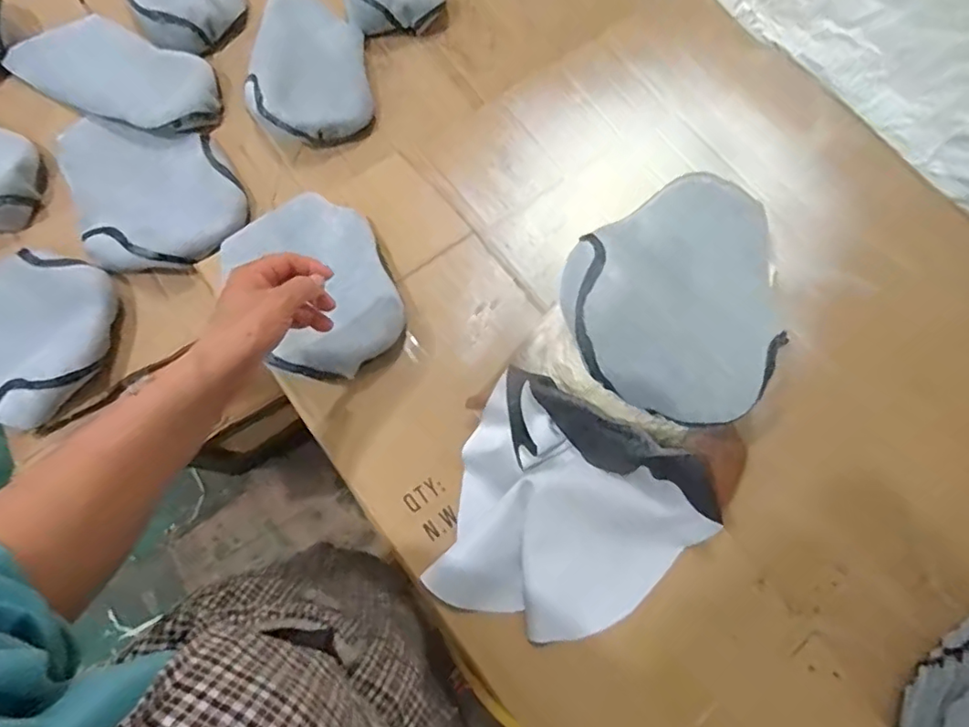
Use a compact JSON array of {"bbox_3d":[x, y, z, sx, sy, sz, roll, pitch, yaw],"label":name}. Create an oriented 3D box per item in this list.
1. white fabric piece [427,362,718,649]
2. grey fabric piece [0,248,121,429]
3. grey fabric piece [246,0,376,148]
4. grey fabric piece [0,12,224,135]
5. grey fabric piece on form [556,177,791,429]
[{"bbox_3d":[0.078,0.159,0.531,0.247,0.087,0.221,30,74,3],"label":"white fabric piece"},{"bbox_3d":[-0.574,-0.034,0.681,0.255,0.061,0.205,13,73,5],"label":"grey fabric piece"},{"bbox_3d":[-0.263,-0.443,0.817,0.172,0.054,0.272,-9,75,-8],"label":"grey fabric piece"},{"bbox_3d":[-0.524,-0.410,0.769,0.300,0.054,0.125,22,73,1],"label":"grey fabric piece"},{"bbox_3d":[0.197,-0.078,0.528,0.192,0.045,0.290,38,56,10],"label":"grey fabric piece on form"}]

